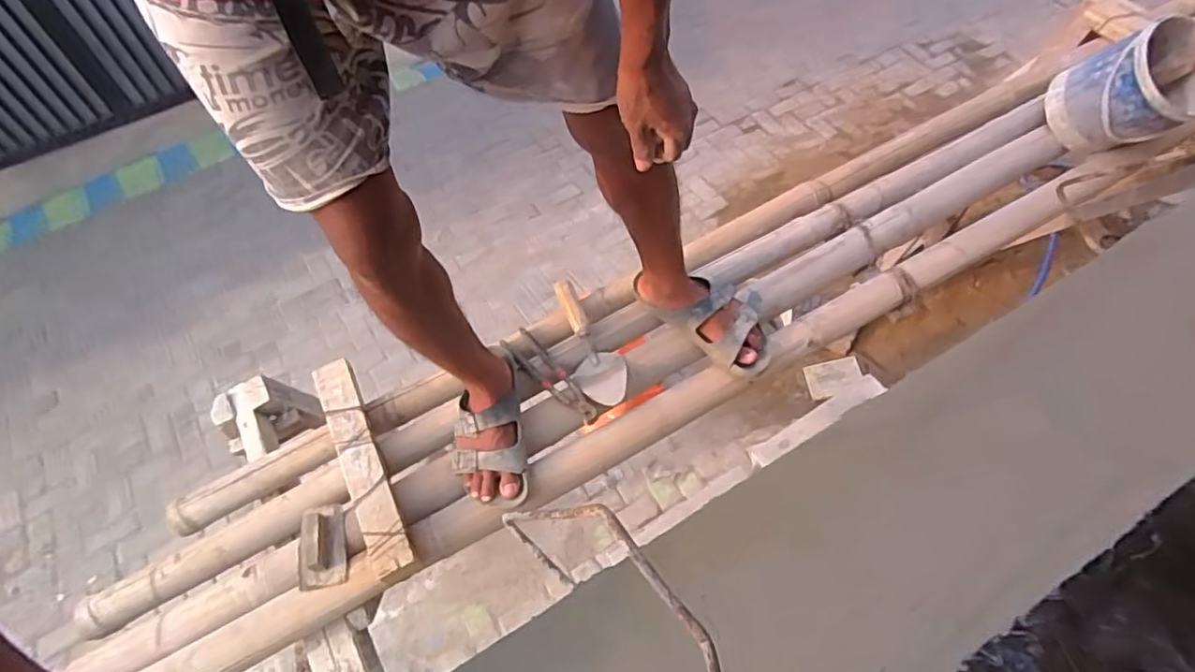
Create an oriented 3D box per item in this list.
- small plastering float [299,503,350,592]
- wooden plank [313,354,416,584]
[{"bbox_3d":[-0.399,0.303,0.919,0.061,0.031,0.111,-12,56,-3],"label":"small plastering float"},{"bbox_3d":[-0.360,0.185,0.960,0.057,0.022,0.369,-25,58,-12],"label":"wooden plank"}]

